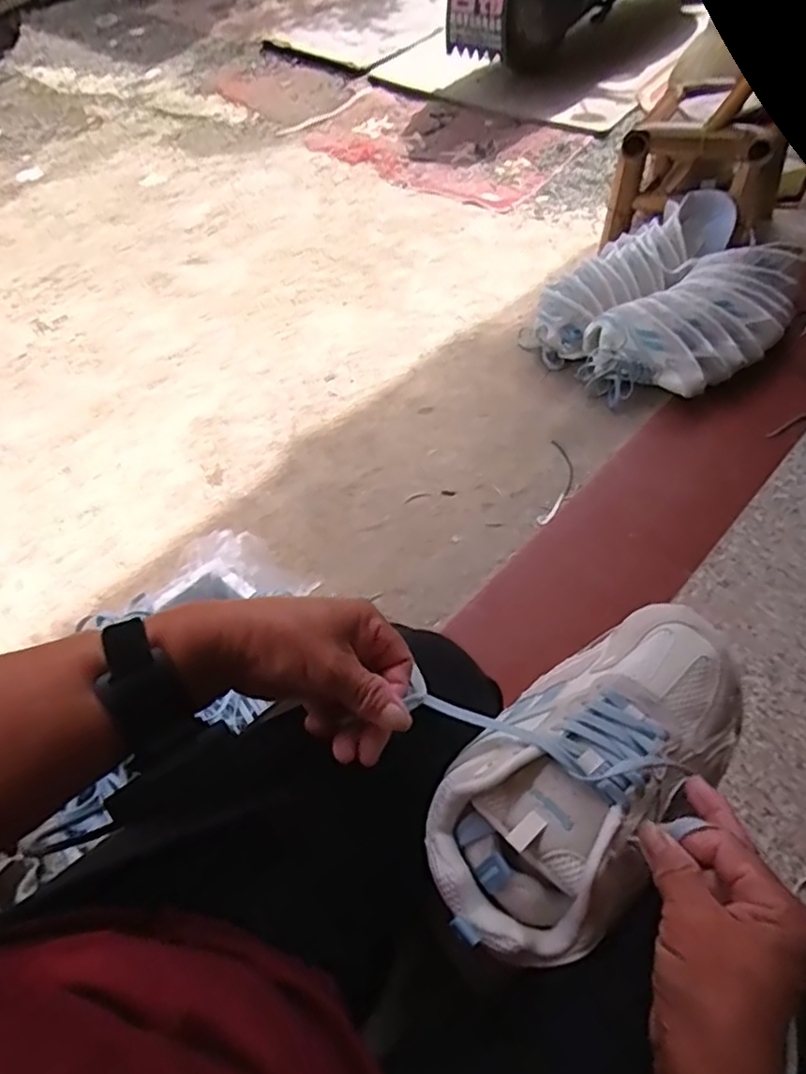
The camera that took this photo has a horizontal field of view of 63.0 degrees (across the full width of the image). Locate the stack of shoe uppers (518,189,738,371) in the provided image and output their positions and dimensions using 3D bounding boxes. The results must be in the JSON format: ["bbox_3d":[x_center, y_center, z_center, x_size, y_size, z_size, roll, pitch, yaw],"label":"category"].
[{"bbox_3d":[0.467,-0.529,1.347,0.454,0.180,0.167,-31,61,-19],"label":"stack of shoe uppers"}]

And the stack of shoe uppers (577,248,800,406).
[{"bbox_3d":[0.574,-0.404,1.238,0.445,0.132,0.225,-28,60,-17],"label":"stack of shoe uppers"}]

